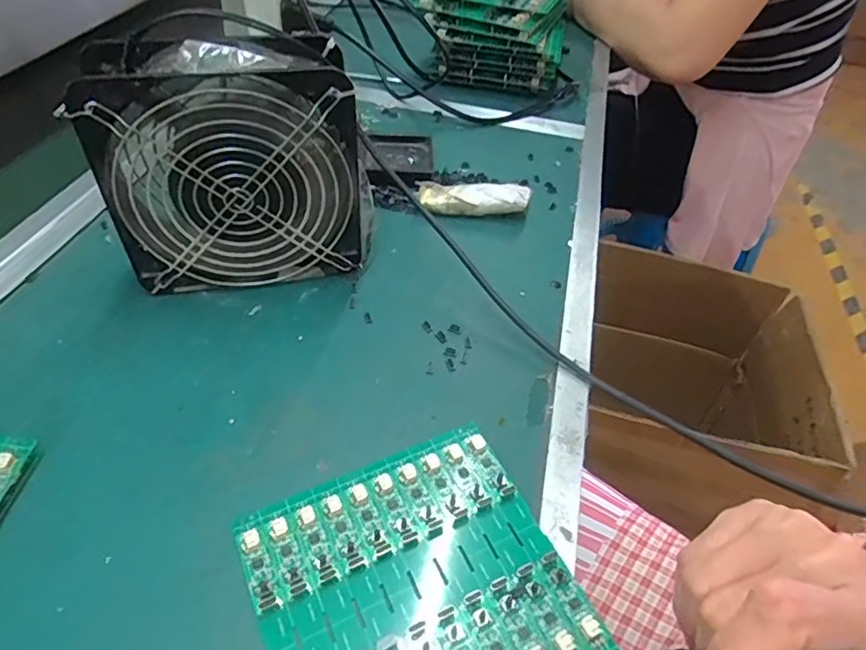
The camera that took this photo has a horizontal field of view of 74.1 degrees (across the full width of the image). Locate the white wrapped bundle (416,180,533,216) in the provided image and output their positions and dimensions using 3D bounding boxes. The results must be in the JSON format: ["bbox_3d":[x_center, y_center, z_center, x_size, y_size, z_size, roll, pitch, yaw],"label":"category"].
[{"bbox_3d":[0.034,-0.105,0.479,0.091,0.022,0.030,7,47,3],"label":"white wrapped bundle"}]

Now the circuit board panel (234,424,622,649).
[{"bbox_3d":[-0.008,0.122,0.272,0.142,0.006,0.132,-20,50,-20],"label":"circuit board panel"}]

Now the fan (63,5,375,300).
[{"bbox_3d":[-0.124,-0.101,0.367,0.153,0.161,0.056,-7,48,-10],"label":"fan"}]

